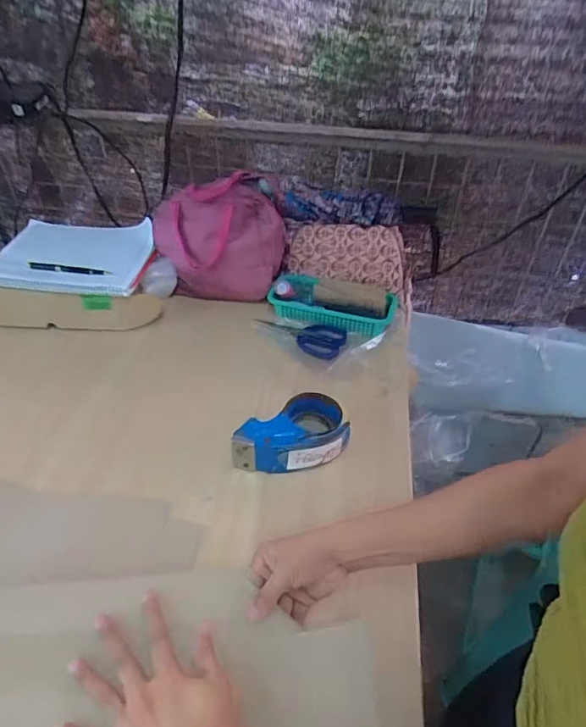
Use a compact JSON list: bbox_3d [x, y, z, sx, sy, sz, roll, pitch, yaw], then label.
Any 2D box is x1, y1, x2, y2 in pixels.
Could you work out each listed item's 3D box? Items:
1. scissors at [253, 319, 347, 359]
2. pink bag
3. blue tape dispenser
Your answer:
[{"bbox_3d":[0.009,-0.048,0.888,0.168,0.019,0.067,11,43,10],"label":"scissors"},{"bbox_3d":[-0.144,-0.233,0.924,0.255,0.214,0.106,6,43,5],"label":"pink bag"},{"bbox_3d":[-0.004,0.103,0.691,0.168,0.068,0.093,-13,44,-15],"label":"blue tape dispenser"}]

